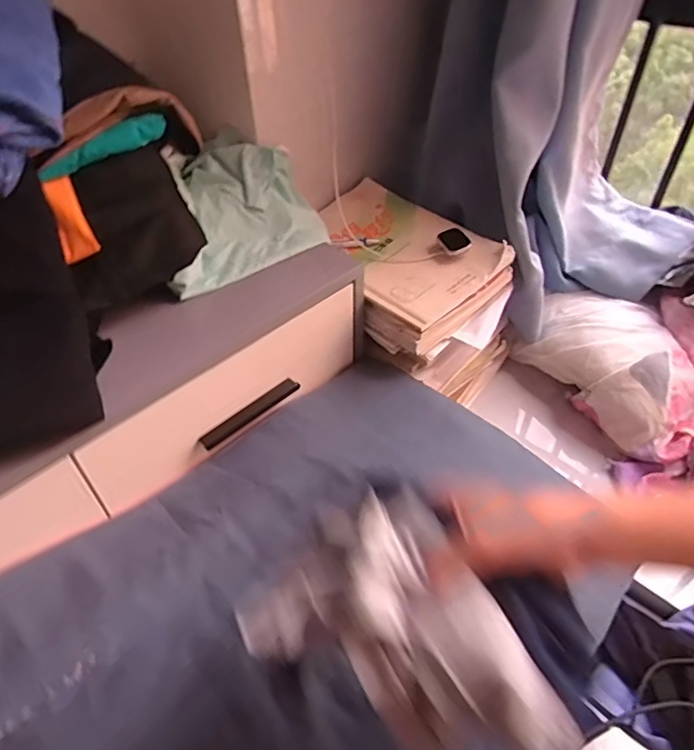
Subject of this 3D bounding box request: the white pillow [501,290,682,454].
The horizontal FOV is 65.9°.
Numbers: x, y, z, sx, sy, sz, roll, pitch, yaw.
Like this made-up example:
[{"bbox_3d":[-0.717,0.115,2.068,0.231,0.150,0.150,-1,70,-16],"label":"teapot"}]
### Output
[{"bbox_3d":[0.405,-0.034,0.832,0.182,0.085,0.265,-27,50,-23],"label":"white pillow"}]

